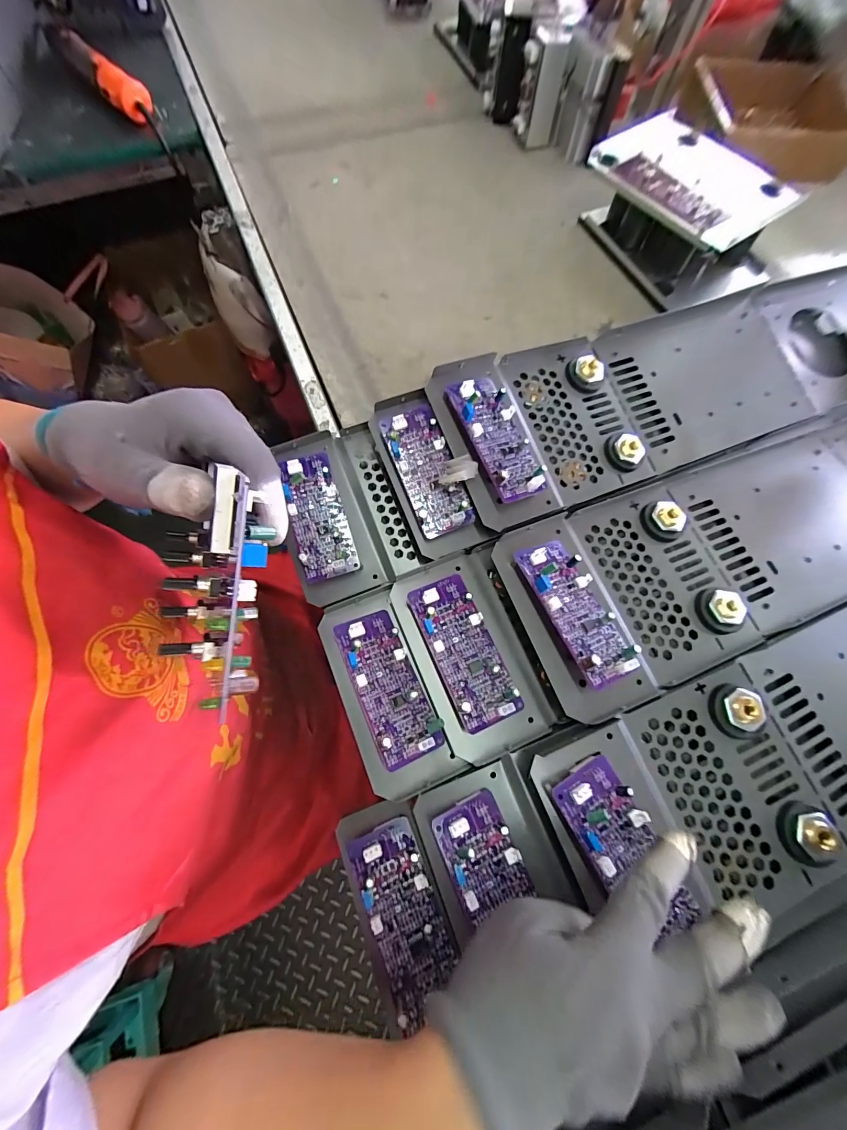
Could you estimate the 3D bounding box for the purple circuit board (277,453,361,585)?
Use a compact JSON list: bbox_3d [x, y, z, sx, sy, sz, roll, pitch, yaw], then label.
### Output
[{"bbox_3d":[-0.092,-0.044,0.346,0.046,0.017,0.111,-16,80,-4],"label":"purple circuit board"}]

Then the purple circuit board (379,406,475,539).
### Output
[{"bbox_3d":[0.003,-0.083,0.340,0.046,0.020,0.112,-21,83,-6],"label":"purple circuit board"}]

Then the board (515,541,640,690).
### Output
[{"bbox_3d":[0.116,0.031,0.294,0.047,0.016,0.111,-19,71,-20],"label":"board"}]

